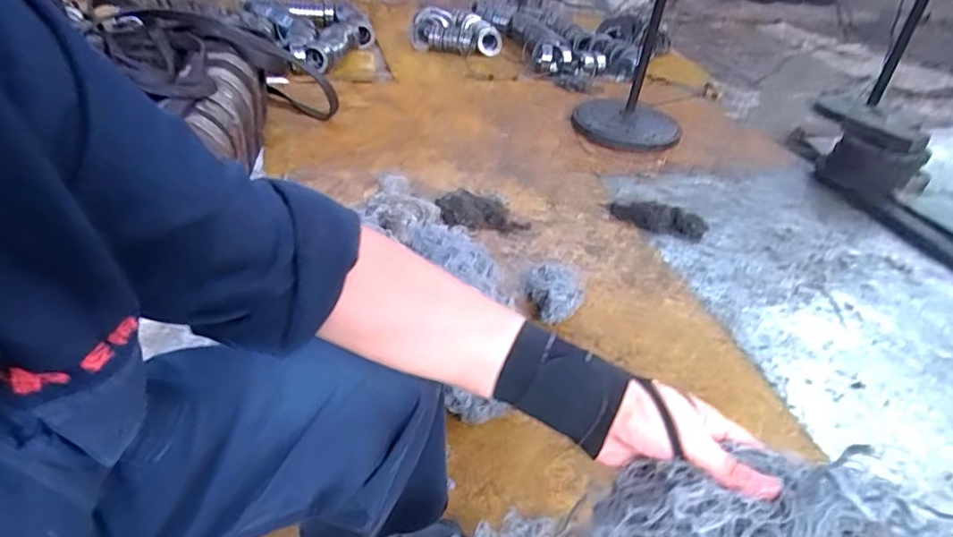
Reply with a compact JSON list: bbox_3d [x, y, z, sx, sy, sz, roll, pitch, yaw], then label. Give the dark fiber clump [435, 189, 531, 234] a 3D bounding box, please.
[{"bbox_3d":[0.019,-0.156,1.533,0.262,0.066,0.117,5,37,2],"label":"dark fiber clump"}]

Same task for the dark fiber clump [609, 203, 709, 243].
[{"bbox_3d":[0.509,-0.146,1.553,0.270,0.039,0.122,17,39,17],"label":"dark fiber clump"}]

